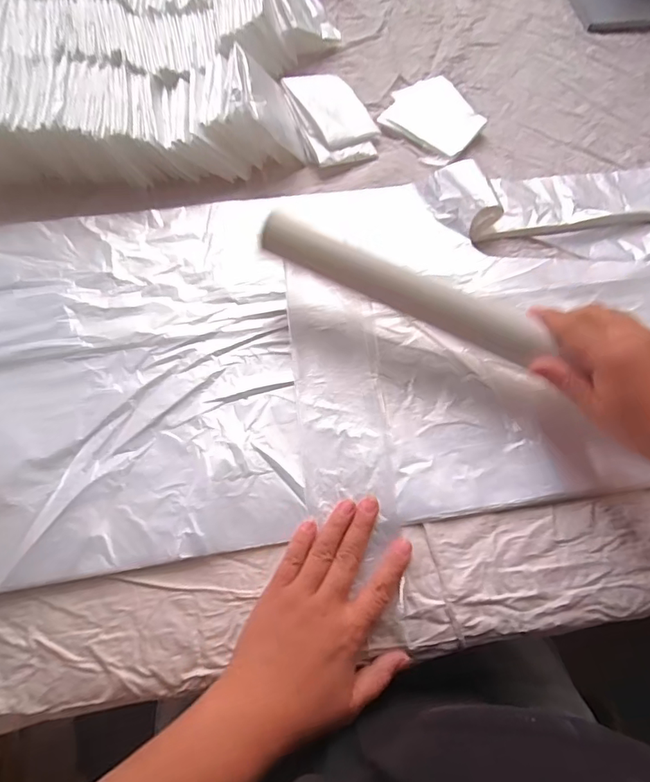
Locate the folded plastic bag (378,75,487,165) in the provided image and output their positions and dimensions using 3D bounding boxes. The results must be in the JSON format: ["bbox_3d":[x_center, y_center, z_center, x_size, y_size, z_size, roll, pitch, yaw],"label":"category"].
[{"bbox_3d":[0.114,-0.283,0.515,0.094,0.011,0.102,-36,73,-16],"label":"folded plastic bag"}]

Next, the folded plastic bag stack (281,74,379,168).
[{"bbox_3d":[0.008,-0.276,0.502,0.075,0.024,0.107,-24,70,-11],"label":"folded plastic bag stack"}]

